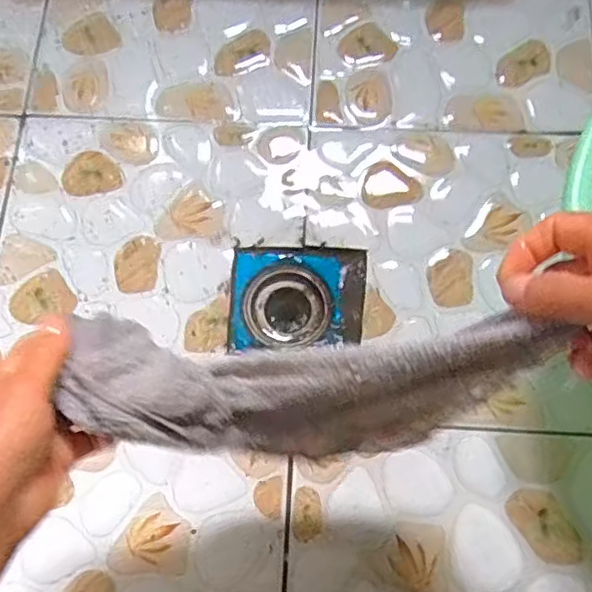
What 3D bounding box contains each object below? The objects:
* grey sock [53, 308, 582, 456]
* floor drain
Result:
[{"bbox_3d":[0.005,0.052,0.374,0.257,0.113,0.070,-4,71,9],"label":"grey sock"},{"bbox_3d":[0.002,0.004,0.619,0.125,0.034,0.102,0,71,0],"label":"floor drain"}]

